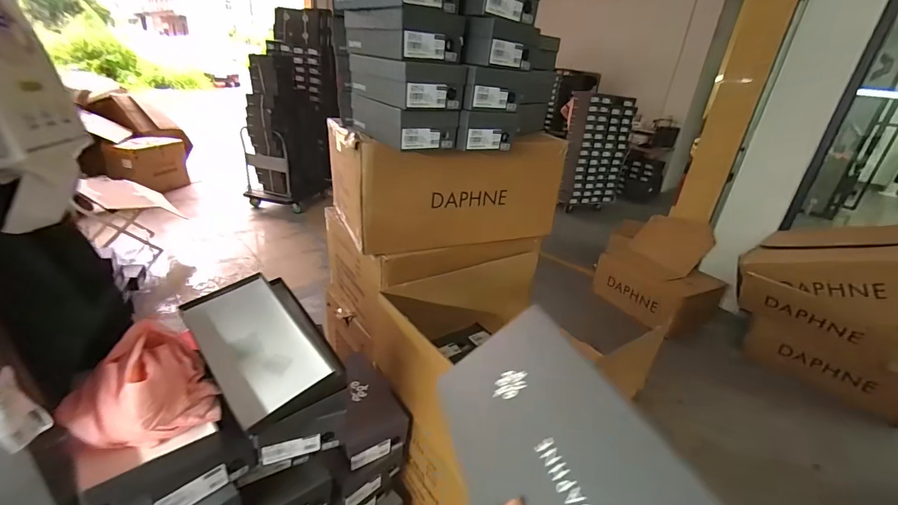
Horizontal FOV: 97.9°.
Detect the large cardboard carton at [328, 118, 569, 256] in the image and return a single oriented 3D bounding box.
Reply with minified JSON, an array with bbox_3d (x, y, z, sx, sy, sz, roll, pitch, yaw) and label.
[{"bbox_3d":[-0.033,-0.251,1.331,0.667,0.311,0.459,-6,28,-23],"label":"large cardboard carton"}]

